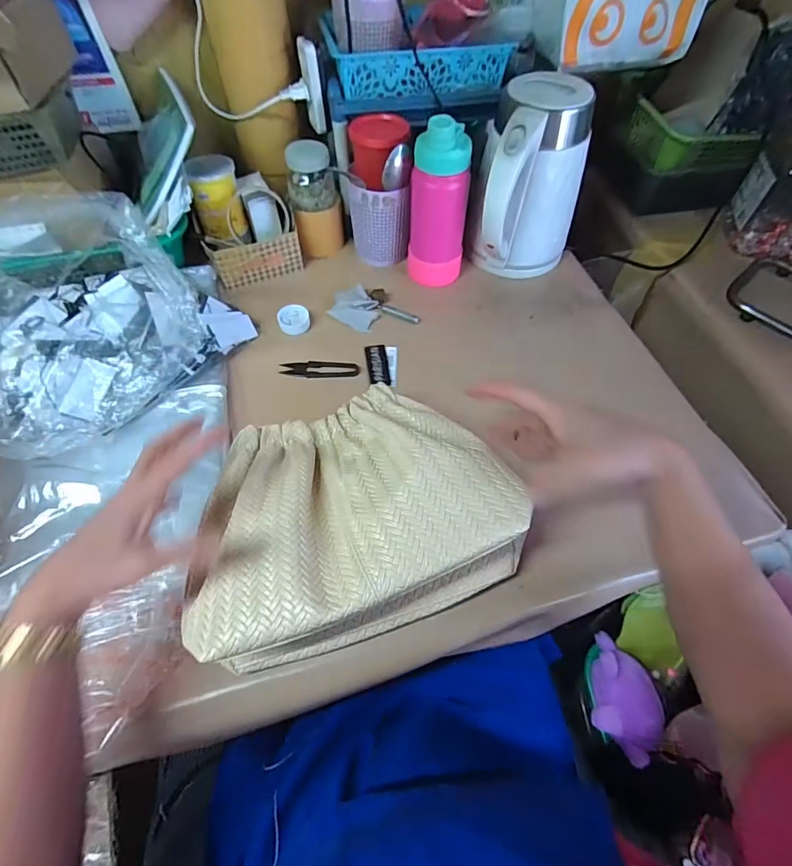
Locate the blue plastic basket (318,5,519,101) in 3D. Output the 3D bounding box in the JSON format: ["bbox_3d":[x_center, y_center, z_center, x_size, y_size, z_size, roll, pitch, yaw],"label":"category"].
[{"bbox_3d":[0.023,-0.511,0.615,0.234,0.059,0.145,-11,59,-7],"label":"blue plastic basket"}]

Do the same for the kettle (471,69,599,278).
[{"bbox_3d":[0.173,-0.311,0.598,0.134,0.211,0.150,17,59,10],"label":"kettle"}]

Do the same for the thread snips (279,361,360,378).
[{"bbox_3d":[-0.096,-0.082,0.575,0.099,0.007,0.024,1,58,0],"label":"thread snips"}]

